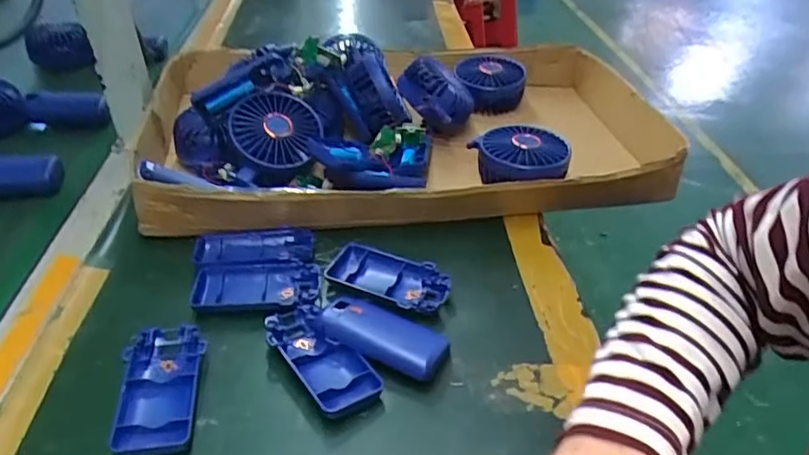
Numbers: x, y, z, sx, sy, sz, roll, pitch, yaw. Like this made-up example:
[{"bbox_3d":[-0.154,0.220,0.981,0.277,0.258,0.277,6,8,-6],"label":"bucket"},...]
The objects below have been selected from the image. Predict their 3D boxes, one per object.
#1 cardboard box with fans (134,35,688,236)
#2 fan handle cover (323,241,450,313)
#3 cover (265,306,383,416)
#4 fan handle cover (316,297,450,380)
[{"bbox_3d":[-0.002,-0.125,0.616,0.504,0.081,0.321,-2,37,-5],"label":"cardboard box with fans"},{"bbox_3d":[-0.013,0.042,0.463,0.096,0.017,0.049,18,39,19],"label":"fan handle cover"},{"bbox_3d":[-0.057,0.088,0.395,0.043,0.014,0.097,-24,44,-31],"label":"cover"},{"bbox_3d":[-0.017,0.075,0.410,0.094,0.019,0.042,17,39,19],"label":"fan handle cover"}]

